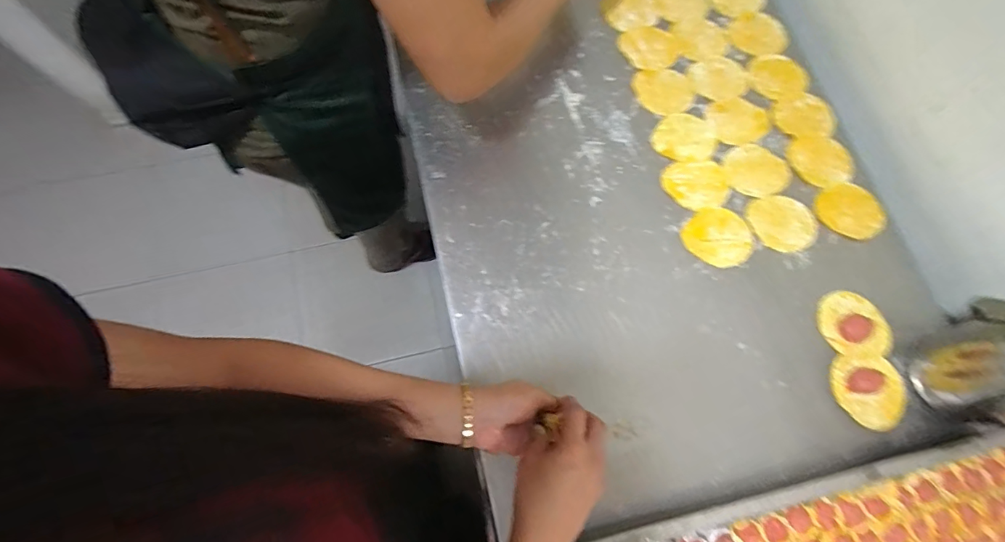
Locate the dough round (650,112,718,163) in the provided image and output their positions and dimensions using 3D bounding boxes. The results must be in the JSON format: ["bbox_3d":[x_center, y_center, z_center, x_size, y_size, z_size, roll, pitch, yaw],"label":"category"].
[{"bbox_3d":[0.255,-0.185,0.640,0.082,0.009,0.080,1,72,-2],"label":"dough round"}]

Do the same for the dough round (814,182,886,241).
[{"bbox_3d":[0.469,-0.082,0.615,0.086,0.004,0.076,37,75,9],"label":"dough round"}]

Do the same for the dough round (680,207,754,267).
[{"bbox_3d":[0.284,-0.046,0.598,0.084,0.004,0.083,1,72,-2],"label":"dough round"}]

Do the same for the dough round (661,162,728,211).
[{"bbox_3d":[0.262,-0.117,0.626,0.088,0.004,0.071,-3,72,-3],"label":"dough round"}]

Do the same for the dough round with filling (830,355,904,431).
[{"bbox_3d":[0.436,0.143,0.544,0.080,0.009,0.081,1,72,-2],"label":"dough round with filling"}]

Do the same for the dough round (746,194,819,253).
[{"bbox_3d":[0.371,-0.064,0.607,0.086,0.006,0.080,1,72,-2],"label":"dough round"}]

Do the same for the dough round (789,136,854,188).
[{"bbox_3d":[0.443,-0.153,0.635,0.086,0.004,0.078,-18,74,-8],"label":"dough round"}]

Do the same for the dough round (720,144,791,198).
[{"bbox_3d":[0.351,-0.140,0.634,0.093,0.004,0.075,-5,72,-4],"label":"dough round"}]

